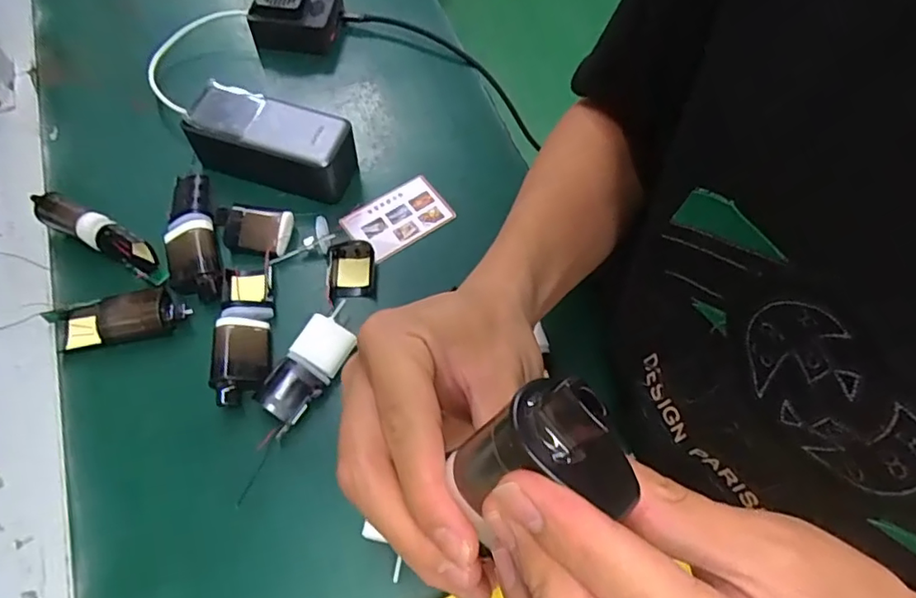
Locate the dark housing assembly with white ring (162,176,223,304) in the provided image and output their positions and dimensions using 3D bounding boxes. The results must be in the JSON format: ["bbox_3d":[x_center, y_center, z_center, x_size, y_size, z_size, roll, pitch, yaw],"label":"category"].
[{"bbox_3d":[-0.207,-0.049,0.435,0.038,0.027,0.106,-12,65,-10],"label":"dark housing assembly with white ring"}]

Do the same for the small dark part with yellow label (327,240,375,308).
[{"bbox_3d":[-0.082,-0.021,0.434,0.035,0.023,0.040,-5,64,-7],"label":"small dark part with yellow label"}]

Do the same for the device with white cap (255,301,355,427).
[{"bbox_3d":[-0.103,0.046,0.399,0.037,0.022,0.084,30,65,11],"label":"device with white cap"}]

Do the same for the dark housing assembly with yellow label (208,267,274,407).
[{"bbox_3d":[-0.154,0.022,0.406,0.038,0.027,0.104,-7,64,-7],"label":"dark housing assembly with yellow label"}]

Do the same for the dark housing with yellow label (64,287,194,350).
[{"bbox_3d":[-0.242,0.014,0.408,0.086,0.021,0.038,-12,65,-10],"label":"dark housing with yellow label"}]

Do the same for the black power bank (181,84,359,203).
[{"bbox_3d":[-0.151,-0.126,0.463,0.130,0.050,0.060,18,64,5],"label":"black power bank"}]

